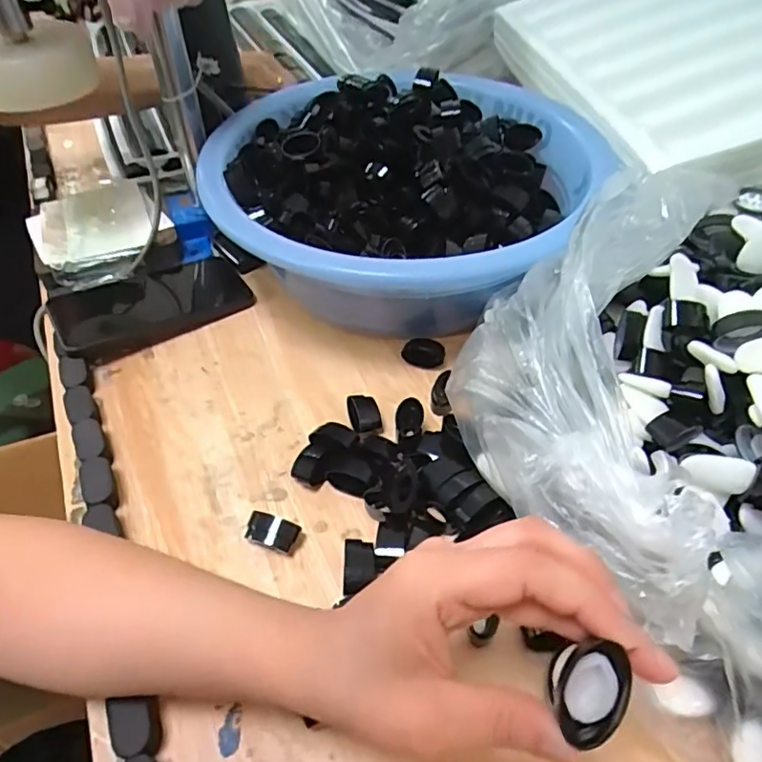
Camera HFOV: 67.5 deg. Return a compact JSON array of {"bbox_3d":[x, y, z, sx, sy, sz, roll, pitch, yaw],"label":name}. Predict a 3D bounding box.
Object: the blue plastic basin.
[{"bbox_3d":[0.027,-0.179,0.531,0.349,0.118,0.340,-2,47,3],"label":"blue plastic basin"}]

